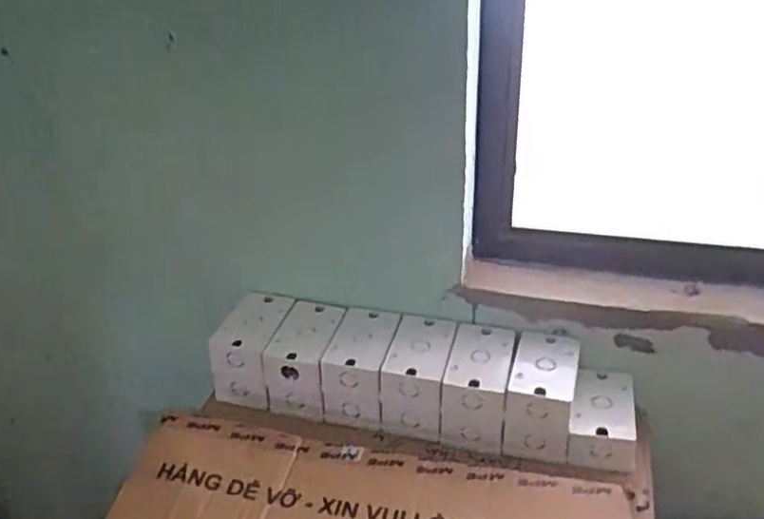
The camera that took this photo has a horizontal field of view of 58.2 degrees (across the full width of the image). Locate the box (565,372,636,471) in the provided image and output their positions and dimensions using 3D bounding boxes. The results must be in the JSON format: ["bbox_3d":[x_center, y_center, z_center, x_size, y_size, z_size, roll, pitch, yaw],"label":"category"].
[{"bbox_3d":[0.226,0.161,0.706,0.062,0.038,0.109,6,28,15],"label":"box"}]

